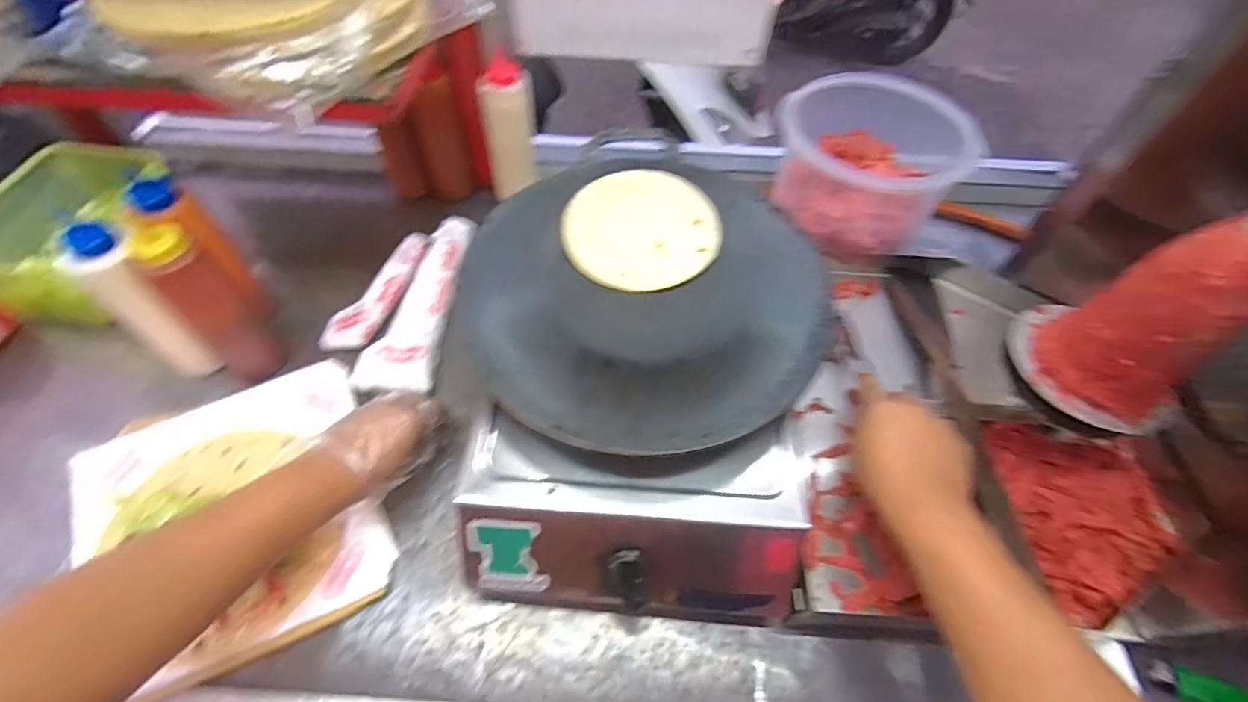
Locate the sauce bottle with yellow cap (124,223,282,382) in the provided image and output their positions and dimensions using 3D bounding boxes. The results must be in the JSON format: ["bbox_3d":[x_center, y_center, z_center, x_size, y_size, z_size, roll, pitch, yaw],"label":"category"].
[{"bbox_3d":[-0.424,-0.044,0.569,0.056,0.215,0.064,40,62,20],"label":"sauce bottle with yellow cap"}]

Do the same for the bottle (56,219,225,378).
[{"bbox_3d":[-0.474,-0.040,0.545,0.062,0.189,0.052,35,60,18],"label":"bottle"}]

